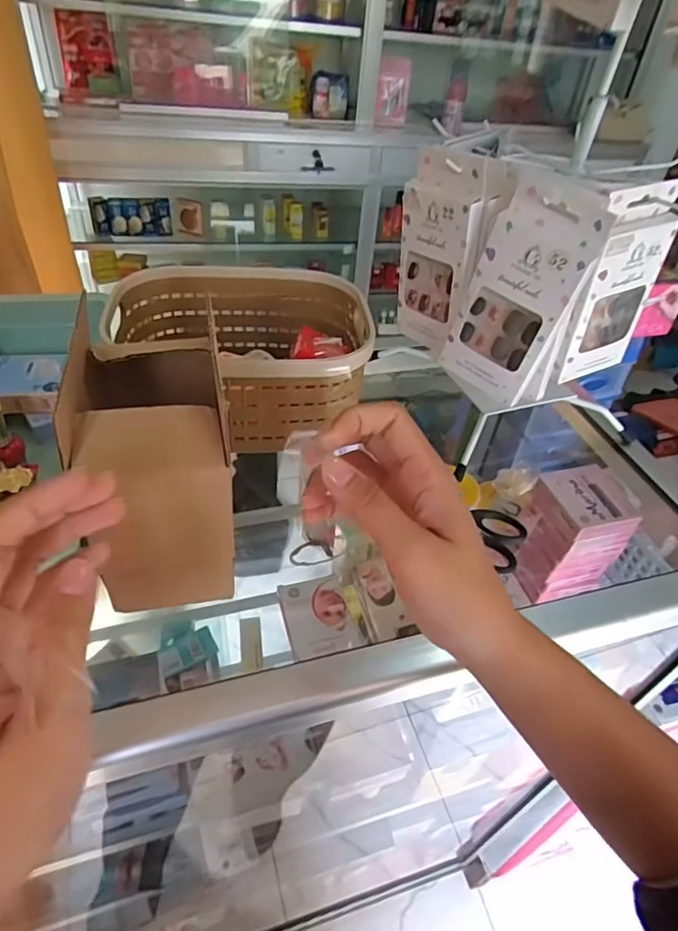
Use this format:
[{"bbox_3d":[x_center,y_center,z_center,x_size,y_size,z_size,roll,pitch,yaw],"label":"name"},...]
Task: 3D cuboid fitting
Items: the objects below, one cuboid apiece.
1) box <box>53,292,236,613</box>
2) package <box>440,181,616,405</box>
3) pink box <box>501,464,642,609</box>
[{"bbox_3d":[-0.118,-0.006,0.360,0.077,0.136,0.142,-6,43,-14],"label":"box"},{"bbox_3d":[0.124,-0.116,0.383,0.072,0.146,0.018,35,42,23],"label":"package"},{"bbox_3d":[0.249,0.080,0.597,0.088,0.140,0.090,-9,44,-17],"label":"pink box"}]

